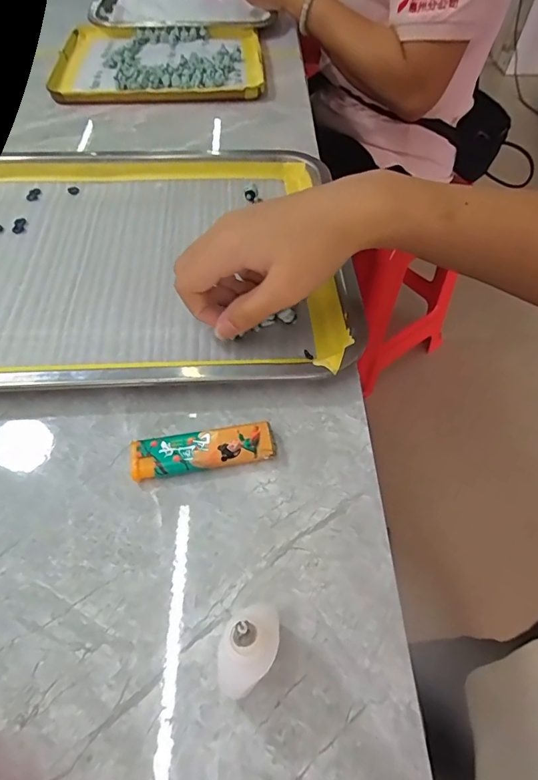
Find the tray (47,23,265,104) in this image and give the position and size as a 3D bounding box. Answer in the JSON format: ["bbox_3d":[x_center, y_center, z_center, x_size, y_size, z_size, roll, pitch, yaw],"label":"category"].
[{"bbox_3d":[-0.132,-0.396,0.530,0.242,0.011,0.199,-3,56,-2],"label":"tray"}]

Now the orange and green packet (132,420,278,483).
[{"bbox_3d":[-0.036,0.034,0.246,0.076,0.011,0.023,-9,57,-6],"label":"orange and green packet"}]

